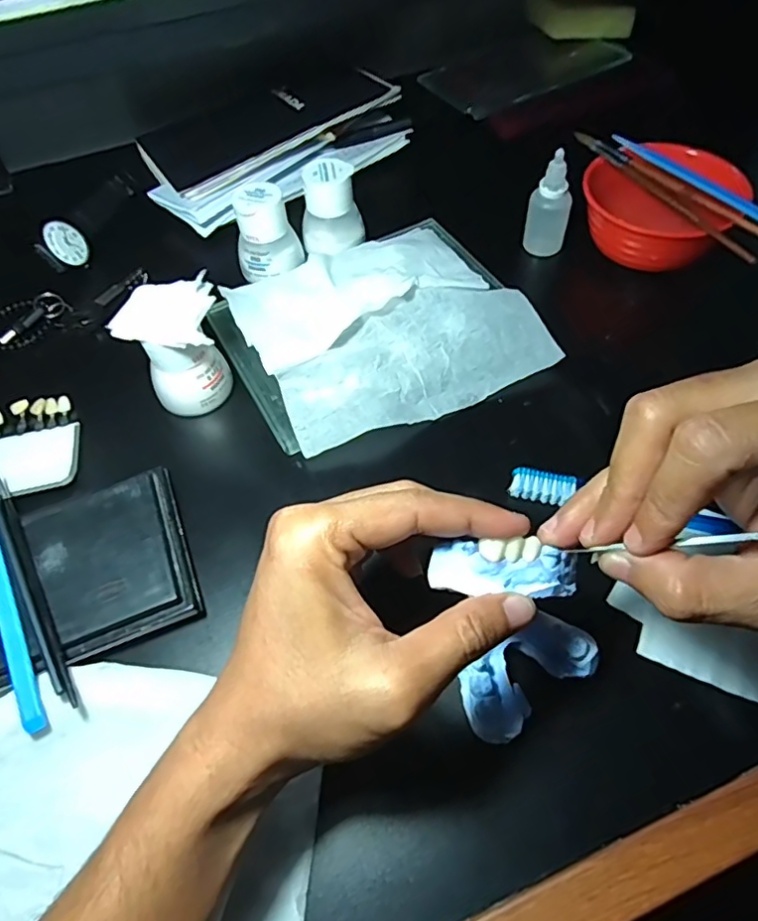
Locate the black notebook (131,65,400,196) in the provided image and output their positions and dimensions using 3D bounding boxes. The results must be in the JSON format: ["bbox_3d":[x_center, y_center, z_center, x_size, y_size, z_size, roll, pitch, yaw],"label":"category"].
[{"bbox_3d":[-0.105,-0.308,0.520,0.212,0.010,0.130,-30,57,-8],"label":"black notebook"}]

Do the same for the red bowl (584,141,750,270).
[{"bbox_3d":[0.202,-0.186,0.428,0.104,0.055,0.092,33,65,21],"label":"red bowl"}]

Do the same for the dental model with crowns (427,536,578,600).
[{"bbox_3d":[0.050,0.043,0.229,0.058,0.015,0.020,3,59,-1],"label":"dental model with crowns"}]

